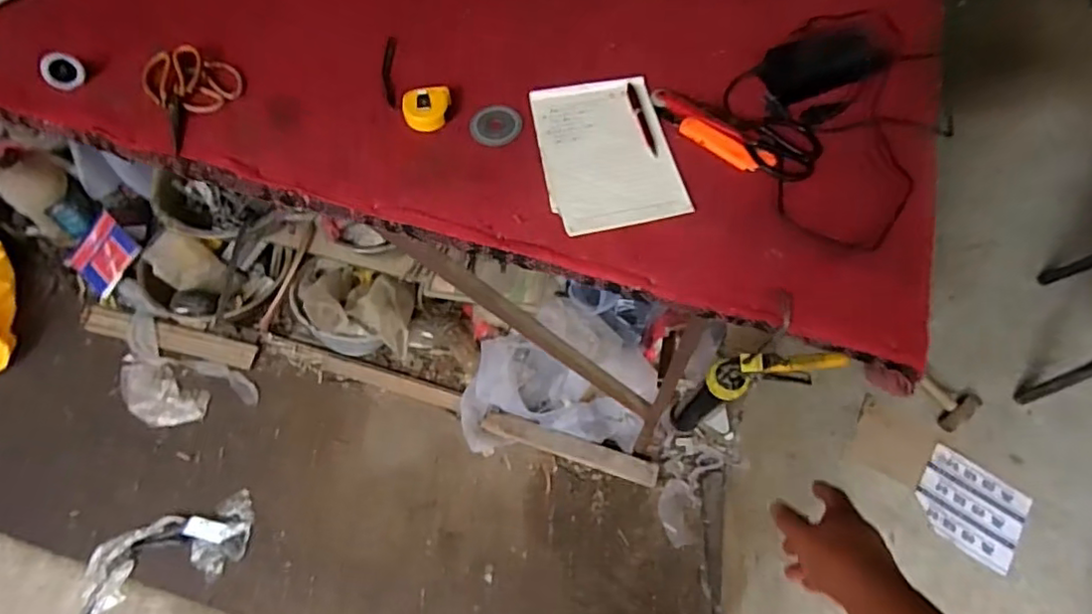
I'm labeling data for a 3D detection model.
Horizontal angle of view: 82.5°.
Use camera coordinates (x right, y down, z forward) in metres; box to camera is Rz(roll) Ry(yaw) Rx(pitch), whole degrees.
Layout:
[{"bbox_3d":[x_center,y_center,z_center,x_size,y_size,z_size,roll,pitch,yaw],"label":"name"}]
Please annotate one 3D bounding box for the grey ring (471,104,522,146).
[{"bbox_3d":[-0.076,-0.275,0.943,0.077,0.004,0.078,0,63,1],"label":"grey ring"}]

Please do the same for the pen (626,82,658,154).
[{"bbox_3d":[0.143,-0.281,0.929,0.014,0.007,0.141,-11,66,-6],"label":"pen"}]

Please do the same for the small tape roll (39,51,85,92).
[{"bbox_3d":[-0.757,-0.368,0.977,0.062,0.019,0.057,0,89,-25],"label":"small tape roll"}]

